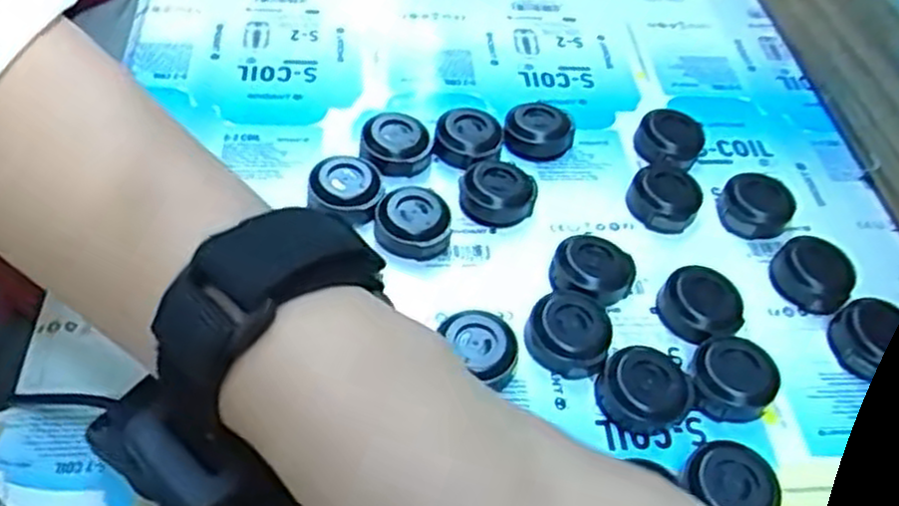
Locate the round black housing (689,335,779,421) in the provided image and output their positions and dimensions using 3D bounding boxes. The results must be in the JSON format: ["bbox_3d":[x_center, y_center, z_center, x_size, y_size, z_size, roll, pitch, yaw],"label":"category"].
[{"bbox_3d":[0.097,0.044,0.277,0.030,0.014,0.030,3,50,-4],"label":"round black housing"}]

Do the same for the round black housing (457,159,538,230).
[{"bbox_3d":[0.020,-0.026,0.328,0.033,0.016,0.027,15,50,6],"label":"round black housing"}]

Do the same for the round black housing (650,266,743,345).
[{"bbox_3d":[0.095,0.020,0.298,0.030,0.012,0.027,30,53,19],"label":"round black housing"}]

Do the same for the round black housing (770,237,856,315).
[{"bbox_3d":[0.143,0.009,0.311,0.030,0.015,0.024,35,55,21],"label":"round black housing"}]

